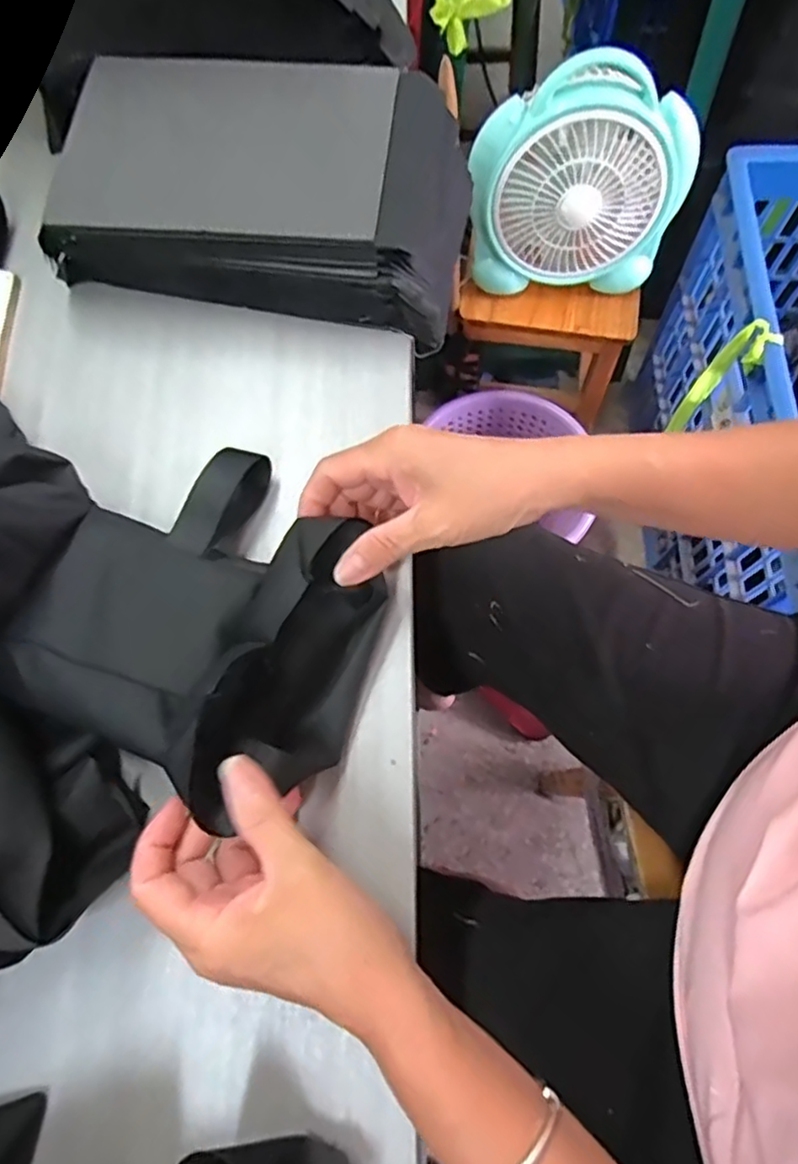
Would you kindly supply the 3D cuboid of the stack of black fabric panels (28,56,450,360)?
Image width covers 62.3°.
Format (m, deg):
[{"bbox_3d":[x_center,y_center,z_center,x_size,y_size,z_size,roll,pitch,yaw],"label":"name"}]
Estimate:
[{"bbox_3d":[-0.097,-0.282,0.475,0.279,0.072,0.165,10,73,5],"label":"stack of black fabric panels"}]

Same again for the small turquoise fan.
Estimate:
[{"bbox_3d":[0.200,-0.442,0.748,0.236,0.214,0.086,1,72,2],"label":"small turquoise fan"}]

